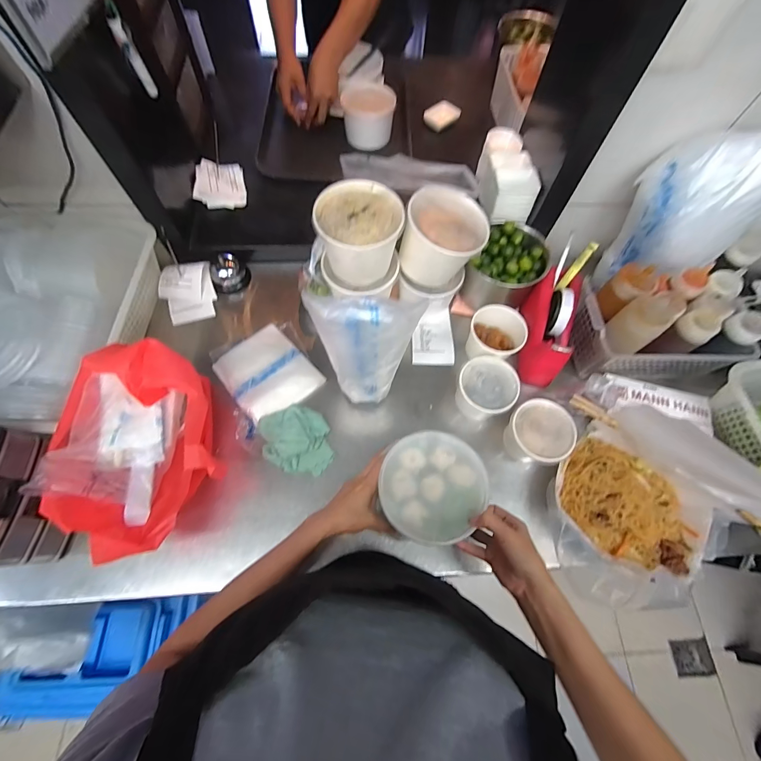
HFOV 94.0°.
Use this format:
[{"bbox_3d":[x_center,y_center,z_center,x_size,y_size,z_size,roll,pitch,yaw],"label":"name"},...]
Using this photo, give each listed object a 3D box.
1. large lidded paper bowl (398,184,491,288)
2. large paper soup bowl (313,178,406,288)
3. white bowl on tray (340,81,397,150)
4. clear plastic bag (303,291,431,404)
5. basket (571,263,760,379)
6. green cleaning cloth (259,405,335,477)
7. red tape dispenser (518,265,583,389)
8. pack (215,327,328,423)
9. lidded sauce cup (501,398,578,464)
[{"bbox_3d":[0.108,-0.242,0.608,0.126,0.114,0.121,1,66,-2],"label":"large lidded paper bowl"},{"bbox_3d":[-0.036,-0.236,0.584,0.131,0.102,0.129,1,66,-2],"label":"large paper soup bowl"},{"bbox_3d":[-0.027,-0.602,0.806,0.115,0.085,0.105,1,66,-2],"label":"white bowl on tray"},{"bbox_3d":[-0.021,-0.028,0.514,0.132,0.249,0.046,3,66,-1],"label":"clear plastic bag"},{"bbox_3d":[0.474,-0.096,0.598,0.243,0.155,0.131,2,66,-1],"label":"basket"},{"bbox_3d":[-0.139,0.097,0.582,0.108,0.039,0.111,-11,67,-7],"label":"green cleaning cloth"},{"bbox_3d":[0.308,-0.095,0.656,0.077,0.128,0.192,12,67,3],"label":"red tape dispenser"},{"bbox_3d":[-0.200,-0.013,0.638,0.139,0.015,0.161,-40,73,-17],"label":"pack"},{"bbox_3d":[0.252,0.088,0.581,0.099,0.074,0.097,1,66,-2],"label":"lidded sauce cup"}]

